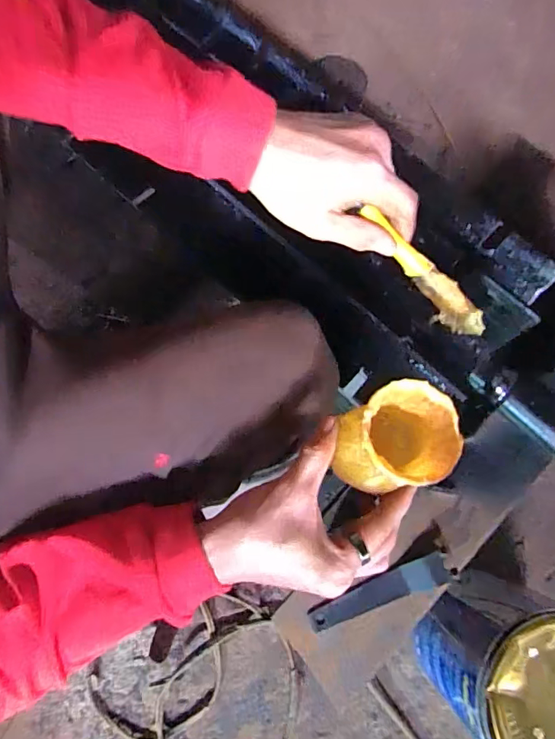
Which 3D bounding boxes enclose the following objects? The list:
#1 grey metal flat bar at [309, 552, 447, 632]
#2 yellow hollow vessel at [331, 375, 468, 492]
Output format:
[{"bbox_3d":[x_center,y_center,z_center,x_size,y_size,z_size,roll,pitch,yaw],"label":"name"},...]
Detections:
[{"bbox_3d":[0.094,0.207,0.435,0.132,0.007,0.026,-20,79,-4],"label":"grey metal flat bar"},{"bbox_3d":[0.071,0.045,0.297,0.071,0.083,0.056,-32,80,-7],"label":"yellow hollow vessel"}]

